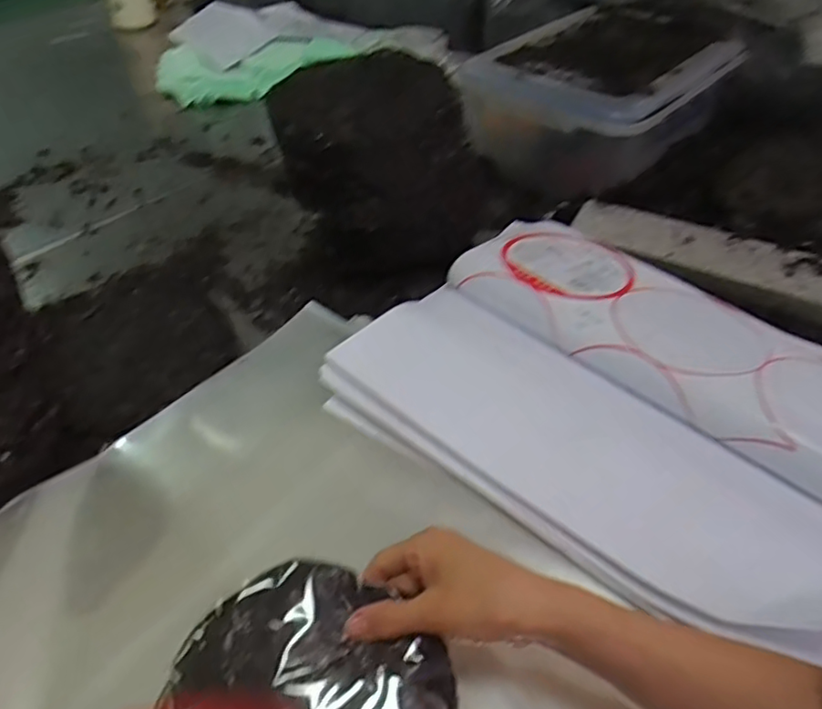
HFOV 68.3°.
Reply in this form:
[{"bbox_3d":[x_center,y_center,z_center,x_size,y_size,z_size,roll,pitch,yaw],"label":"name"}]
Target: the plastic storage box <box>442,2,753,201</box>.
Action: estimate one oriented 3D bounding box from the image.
[{"bbox_3d":[0.306,-0.419,0.939,0.446,0.115,0.301,-33,55,-29],"label":"plastic storage box"}]

